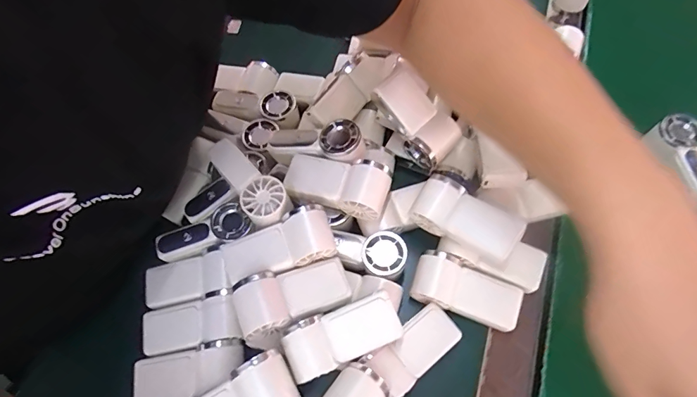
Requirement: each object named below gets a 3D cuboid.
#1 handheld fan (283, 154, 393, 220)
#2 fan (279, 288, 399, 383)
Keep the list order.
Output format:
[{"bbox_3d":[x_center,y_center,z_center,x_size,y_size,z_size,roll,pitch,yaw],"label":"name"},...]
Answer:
[{"bbox_3d":[-0.010,-0.012,0.377,0.093,0.046,0.043,16,68,9],"label":"handheld fan"},{"bbox_3d":[-0.005,0.113,0.331,0.092,0.039,0.046,-23,67,-8],"label":"fan"}]

